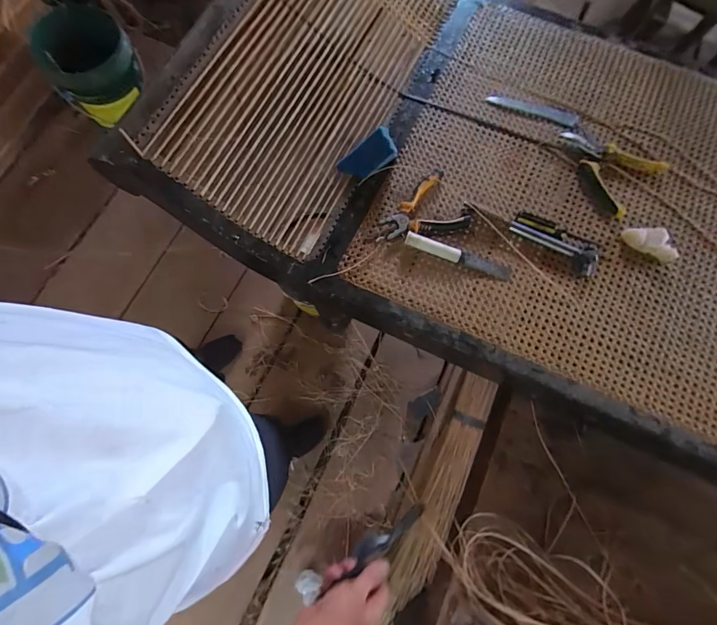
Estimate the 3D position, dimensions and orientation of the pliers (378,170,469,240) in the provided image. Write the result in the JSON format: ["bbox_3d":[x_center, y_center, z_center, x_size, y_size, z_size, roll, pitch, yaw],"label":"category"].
[{"bbox_3d":[0.107,-0.189,0.655,0.157,0.026,0.111,-9,76,-2],"label":"pliers"}]

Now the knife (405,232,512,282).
[{"bbox_3d":[0.170,-0.098,0.627,0.184,0.027,0.028,19,76,5],"label":"knife"}]

